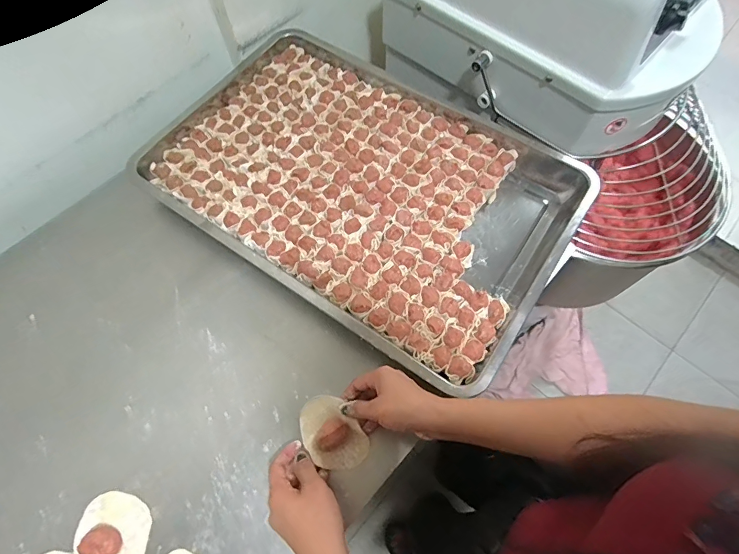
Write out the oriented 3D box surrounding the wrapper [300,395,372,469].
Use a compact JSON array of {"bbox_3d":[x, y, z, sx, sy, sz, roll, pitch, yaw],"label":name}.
[{"bbox_3d":[-0.045,0.183,0.477,0.060,0.017,0.086,-35,69,-16],"label":"wrapper"}]

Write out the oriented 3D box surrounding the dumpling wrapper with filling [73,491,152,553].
[{"bbox_3d":[-0.279,0.278,0.435,0.074,0.021,0.083,2,66,2],"label":"dumpling wrapper with filling"}]

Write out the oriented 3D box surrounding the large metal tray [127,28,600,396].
[{"bbox_3d":[-0.019,-0.145,0.609,0.601,0.045,0.392,32,70,15],"label":"large metal tray"}]

